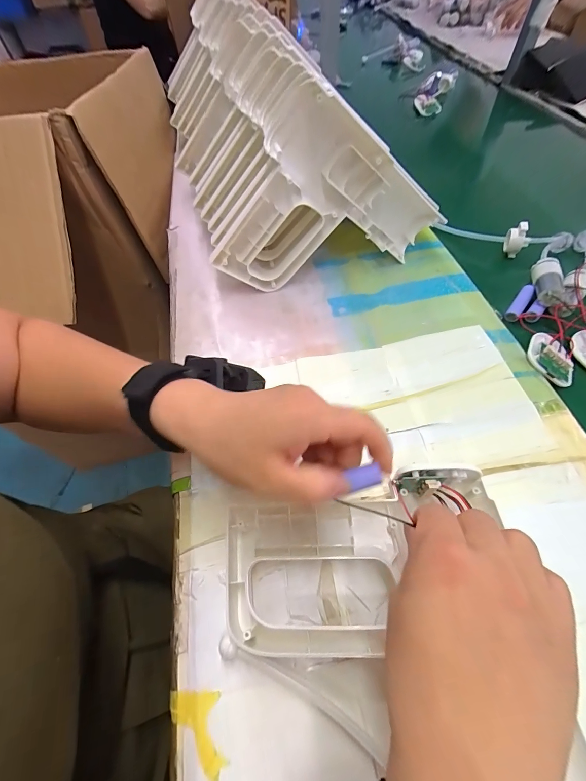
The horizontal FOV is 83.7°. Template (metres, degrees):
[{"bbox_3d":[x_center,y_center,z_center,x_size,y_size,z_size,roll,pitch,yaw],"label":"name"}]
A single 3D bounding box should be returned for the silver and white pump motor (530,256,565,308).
[{"bbox_3d":[0.280,-0.120,0.360,0.023,0.024,0.056,10,59,11],"label":"silver and white pump motor"}]

